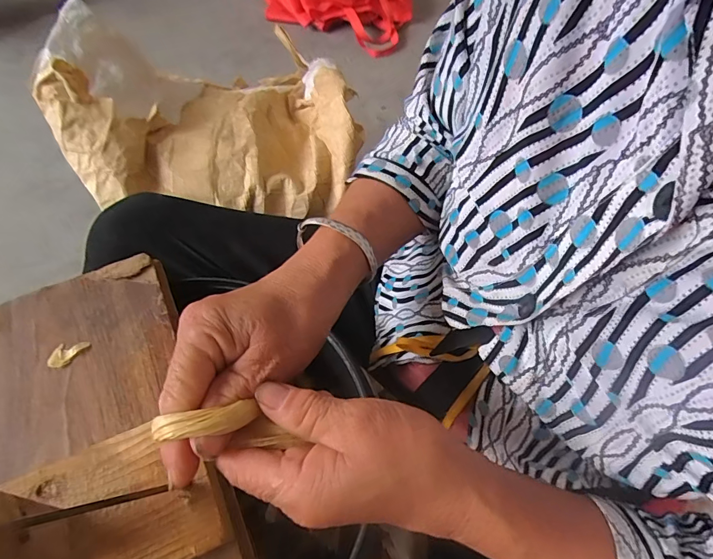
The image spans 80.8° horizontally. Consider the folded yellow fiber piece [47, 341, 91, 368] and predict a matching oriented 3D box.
[{"bbox_3d":[-0.230,0.057,0.333,0.016,0.004,0.030,36,63,18],"label":"folded yellow fiber piece"}]

